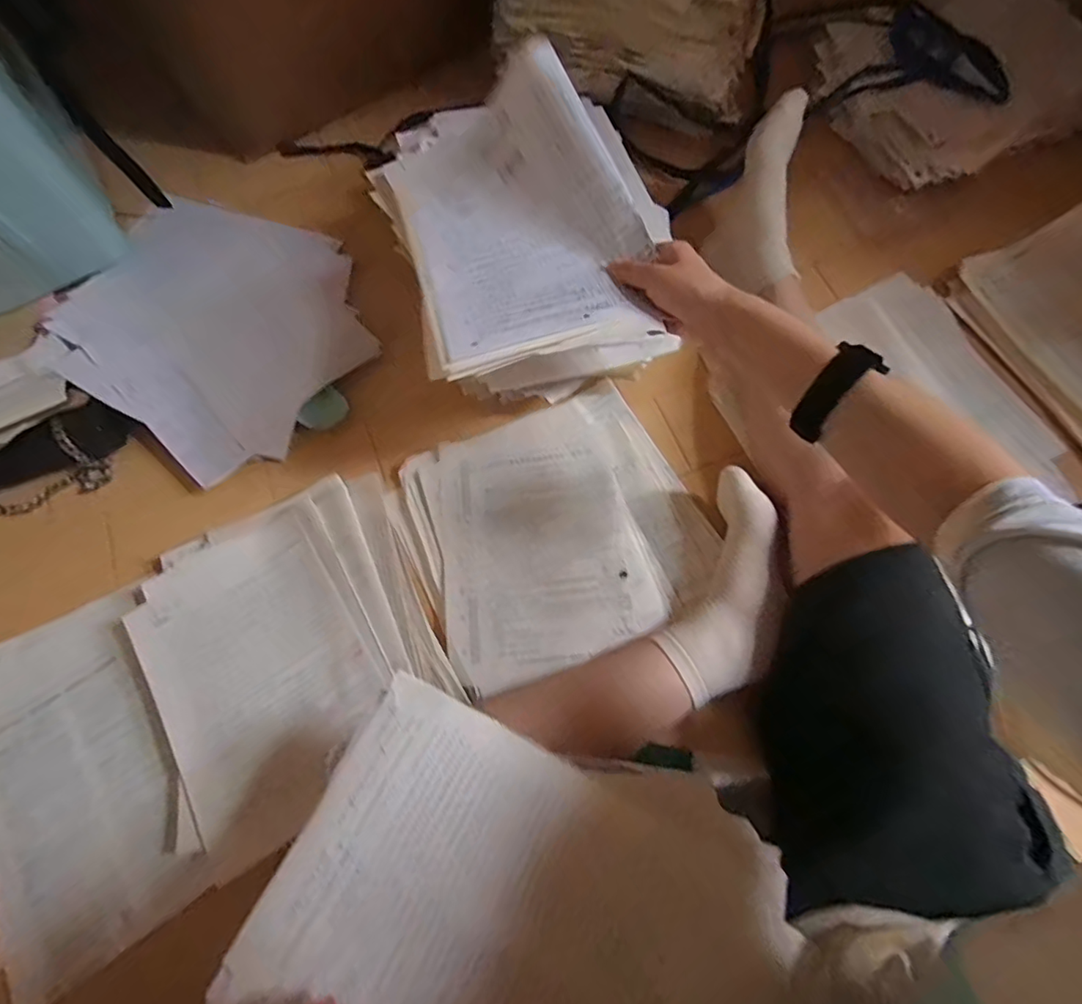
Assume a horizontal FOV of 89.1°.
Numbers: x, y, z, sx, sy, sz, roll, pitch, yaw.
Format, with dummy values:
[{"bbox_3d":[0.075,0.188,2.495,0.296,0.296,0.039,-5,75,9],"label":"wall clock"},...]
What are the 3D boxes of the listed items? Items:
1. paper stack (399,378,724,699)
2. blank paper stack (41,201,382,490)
[{"bbox_3d":[0.017,0.024,0.586,0.290,0.023,0.267,-21,71,-7],"label":"paper stack"},{"bbox_3d":[-0.403,-0.235,0.678,0.380,0.046,0.324,35,74,8],"label":"blank paper stack"}]

